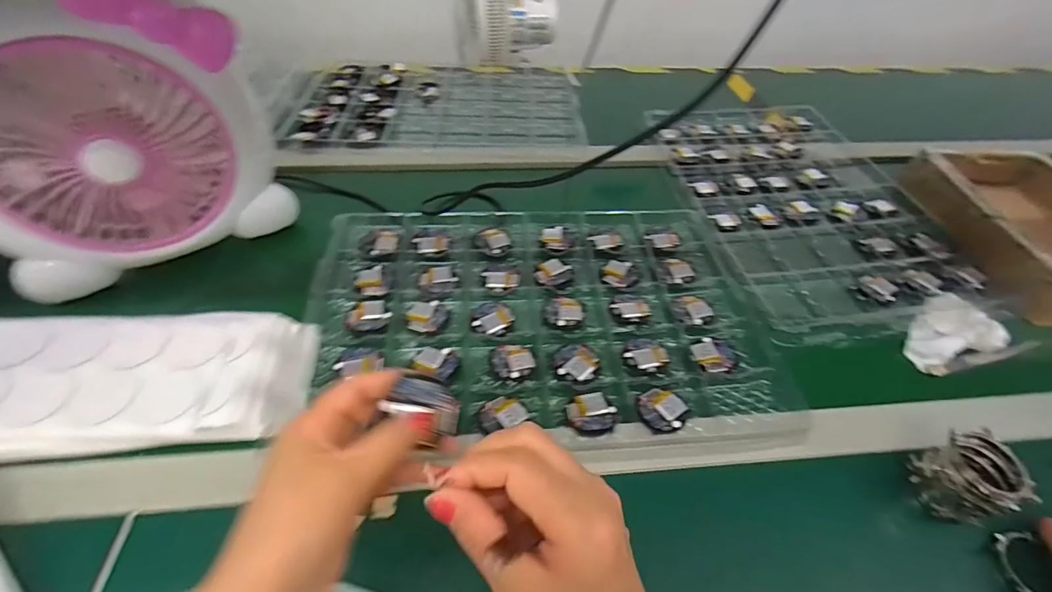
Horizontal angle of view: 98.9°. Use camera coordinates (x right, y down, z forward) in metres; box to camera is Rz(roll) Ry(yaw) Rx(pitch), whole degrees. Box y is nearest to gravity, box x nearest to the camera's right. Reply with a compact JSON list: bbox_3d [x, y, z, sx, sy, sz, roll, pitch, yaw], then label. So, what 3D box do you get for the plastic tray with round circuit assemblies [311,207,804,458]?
[{"bbox_3d":[0.010,0.012,0.458,0.432,0.022,0.295,0,48,-5],"label":"plastic tray with round circuit assemblies"}]

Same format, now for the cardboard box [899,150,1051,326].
[{"bbox_3d":[0.622,-0.087,0.550,0.181,0.058,0.281,-4,48,-8],"label":"cardboard box"}]

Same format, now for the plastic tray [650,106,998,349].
[{"bbox_3d":[0.372,-0.137,0.606,0.313,0.022,0.449,-1,48,-5],"label":"plastic tray"}]

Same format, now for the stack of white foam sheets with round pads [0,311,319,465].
[{"bbox_3d":[-0.355,0.068,0.357,0.333,0.032,0.125,-2,48,-7],"label":"stack of white foam sheets with round pads"}]

